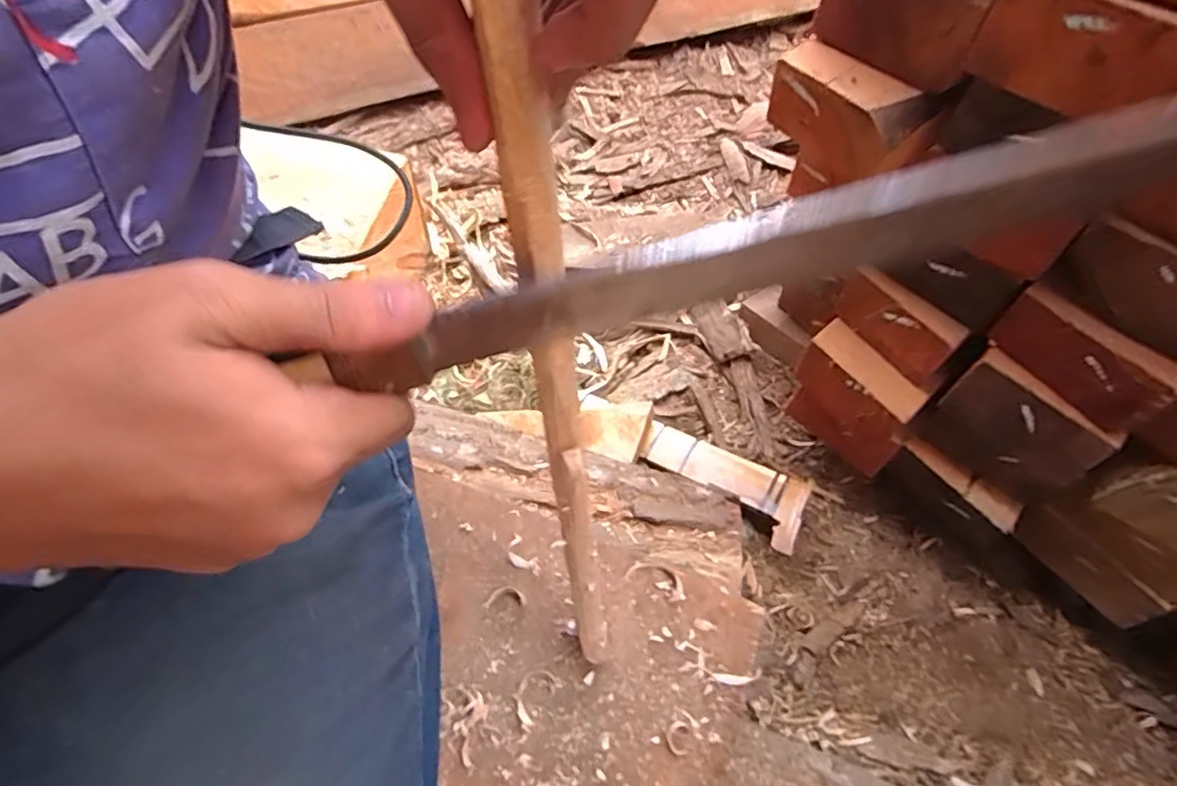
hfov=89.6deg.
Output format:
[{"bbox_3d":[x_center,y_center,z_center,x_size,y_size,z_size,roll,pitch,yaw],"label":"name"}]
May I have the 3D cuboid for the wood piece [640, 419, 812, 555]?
[{"bbox_3d":[0.157,0.109,0.721,0.211,0.041,0.086,25,50,24],"label":"wood piece"}]

